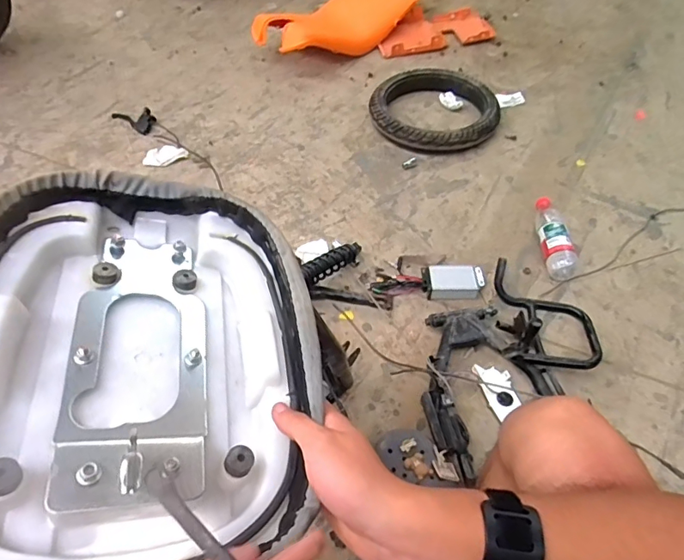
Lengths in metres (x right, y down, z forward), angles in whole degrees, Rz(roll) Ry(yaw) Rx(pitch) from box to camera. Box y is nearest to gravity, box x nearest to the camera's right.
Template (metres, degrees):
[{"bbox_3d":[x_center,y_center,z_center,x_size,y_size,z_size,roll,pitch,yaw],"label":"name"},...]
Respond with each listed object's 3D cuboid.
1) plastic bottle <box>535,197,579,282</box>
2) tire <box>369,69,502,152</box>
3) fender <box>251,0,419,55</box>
[{"bbox_3d":[0.473,-0.104,1.072,0.065,0.057,0.212,-3,53,-2],"label":"plastic bottle"},{"bbox_3d":[0.257,-0.486,1.359,0.353,0.075,0.305,5,53,4],"label":"tire"},{"bbox_3d":[0.006,-0.840,1.507,0.554,0.189,0.223,-30,59,-21],"label":"fender"}]

